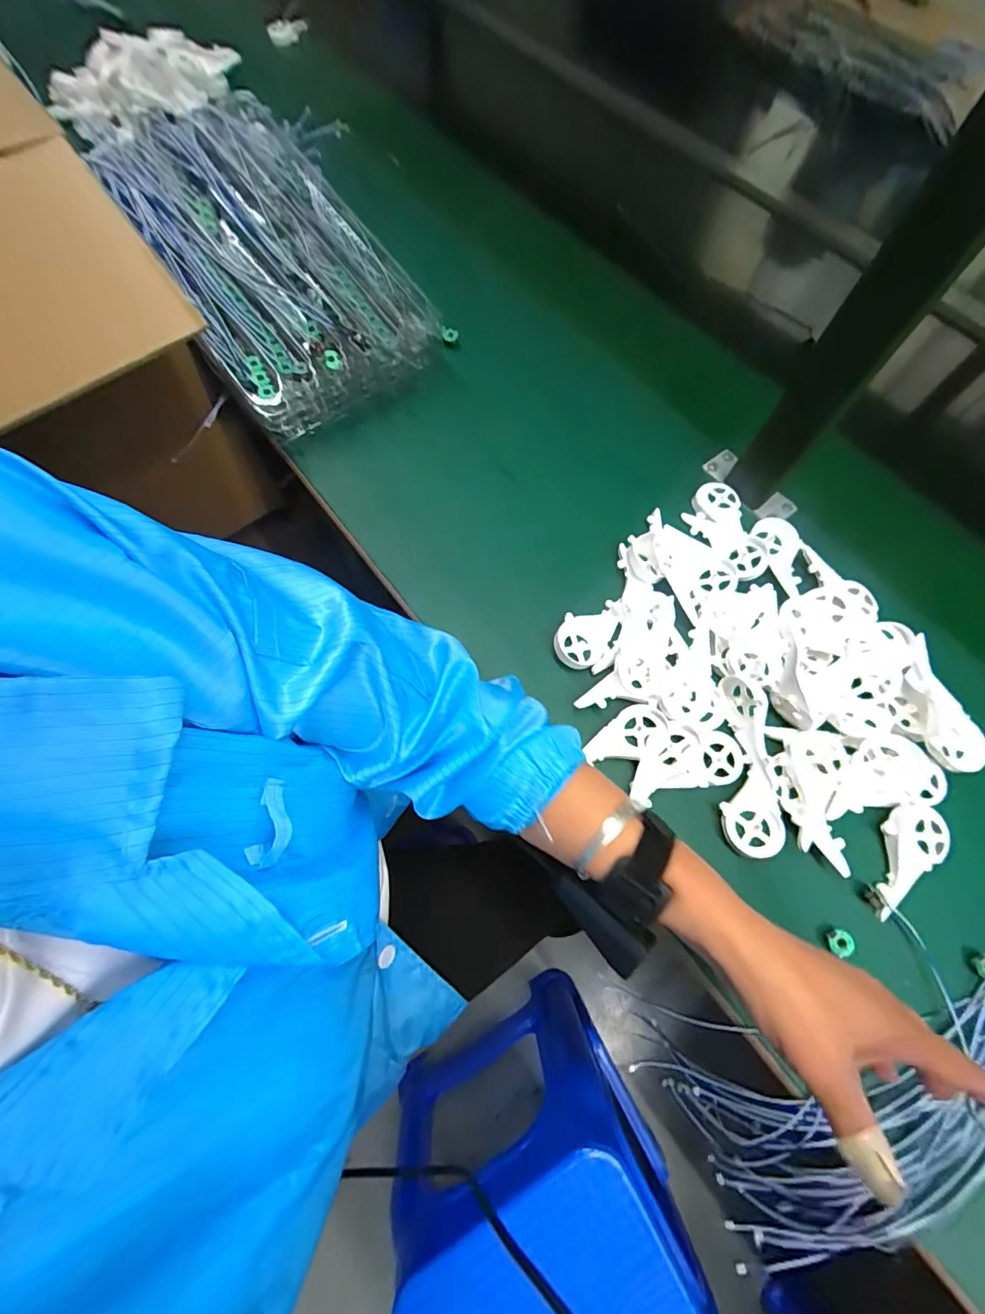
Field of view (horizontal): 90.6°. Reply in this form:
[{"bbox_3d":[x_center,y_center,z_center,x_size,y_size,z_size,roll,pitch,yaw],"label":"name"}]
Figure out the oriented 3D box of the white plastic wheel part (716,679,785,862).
[{"bbox_3d":[0.219,0.092,0.420,0.047,0.019,0.147,2,69,0],"label":"white plastic wheel part"}]

